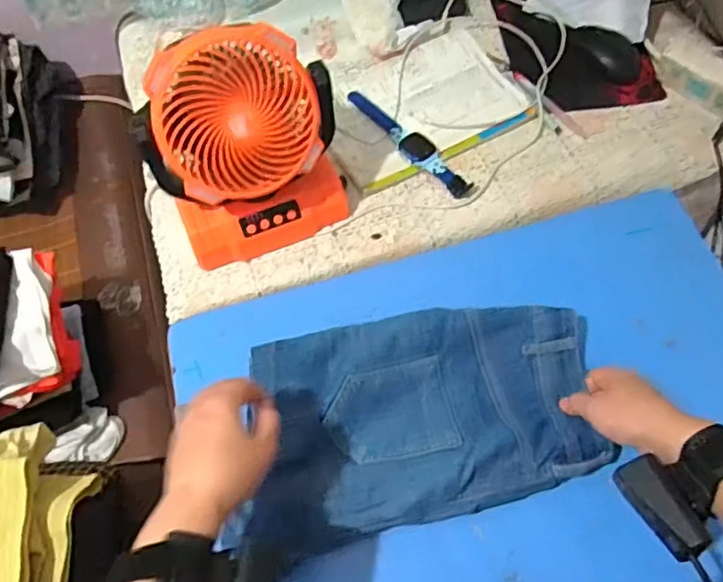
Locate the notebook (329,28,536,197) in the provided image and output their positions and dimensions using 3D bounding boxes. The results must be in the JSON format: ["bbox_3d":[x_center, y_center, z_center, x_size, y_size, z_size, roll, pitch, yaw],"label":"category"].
[{"bbox_3d":[0.074,-0.256,0.795,0.266,0.024,0.198,-24,62,-11],"label":"notebook"}]

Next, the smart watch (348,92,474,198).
[{"bbox_3d":[0.058,-0.195,0.760,0.037,0.010,0.212,-38,66,-17],"label":"smart watch"}]

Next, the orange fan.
[{"bbox_3d":[-0.119,-0.144,0.617,0.196,0.225,0.104,-19,62,-8],"label":"orange fan"}]

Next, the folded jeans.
[{"bbox_3d":[0.058,0.106,0.551,0.319,0.030,0.195,-15,61,-6],"label":"folded jeans"}]

